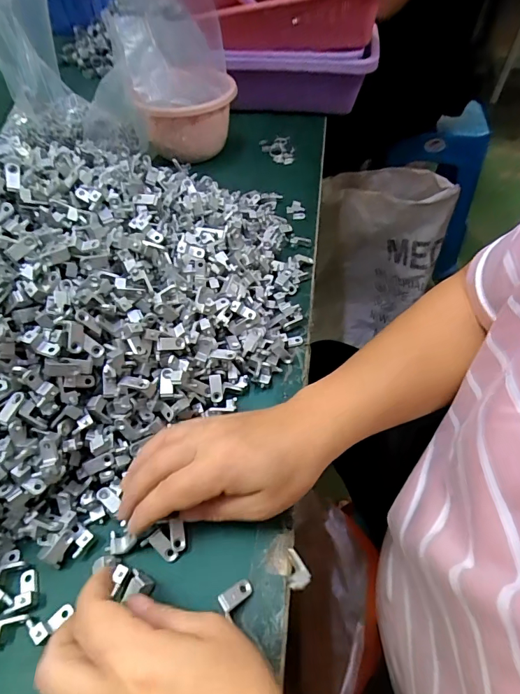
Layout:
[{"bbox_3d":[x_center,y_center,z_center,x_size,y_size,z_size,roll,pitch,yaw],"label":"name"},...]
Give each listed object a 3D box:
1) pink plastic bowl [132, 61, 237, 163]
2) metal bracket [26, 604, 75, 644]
[{"bbox_3d":[-0.097,-0.327,0.577,0.128,0.090,0.122,0,51,2],"label":"pink plastic bowl"},{"bbox_3d":[-0.129,0.166,0.252,0.023,0.011,0.017,-38,60,-25],"label":"metal bracket"}]

